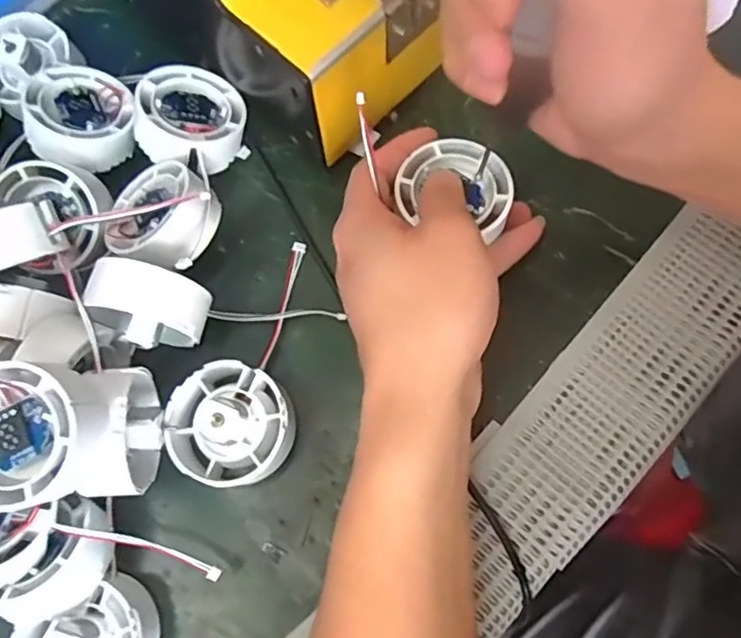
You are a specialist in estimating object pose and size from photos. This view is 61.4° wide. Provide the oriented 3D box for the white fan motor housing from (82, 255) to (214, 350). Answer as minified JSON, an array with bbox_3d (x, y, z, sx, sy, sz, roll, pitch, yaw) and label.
[{"bbox_3d":[-0.100,-0.004,0.288,0.048,0.048,0.033,12,74,6],"label":"white fan motor housing"}]

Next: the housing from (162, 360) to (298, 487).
[{"bbox_3d":[-0.062,0.048,0.285,0.057,0.026,0.052,-1,73,3],"label":"housing"}]

